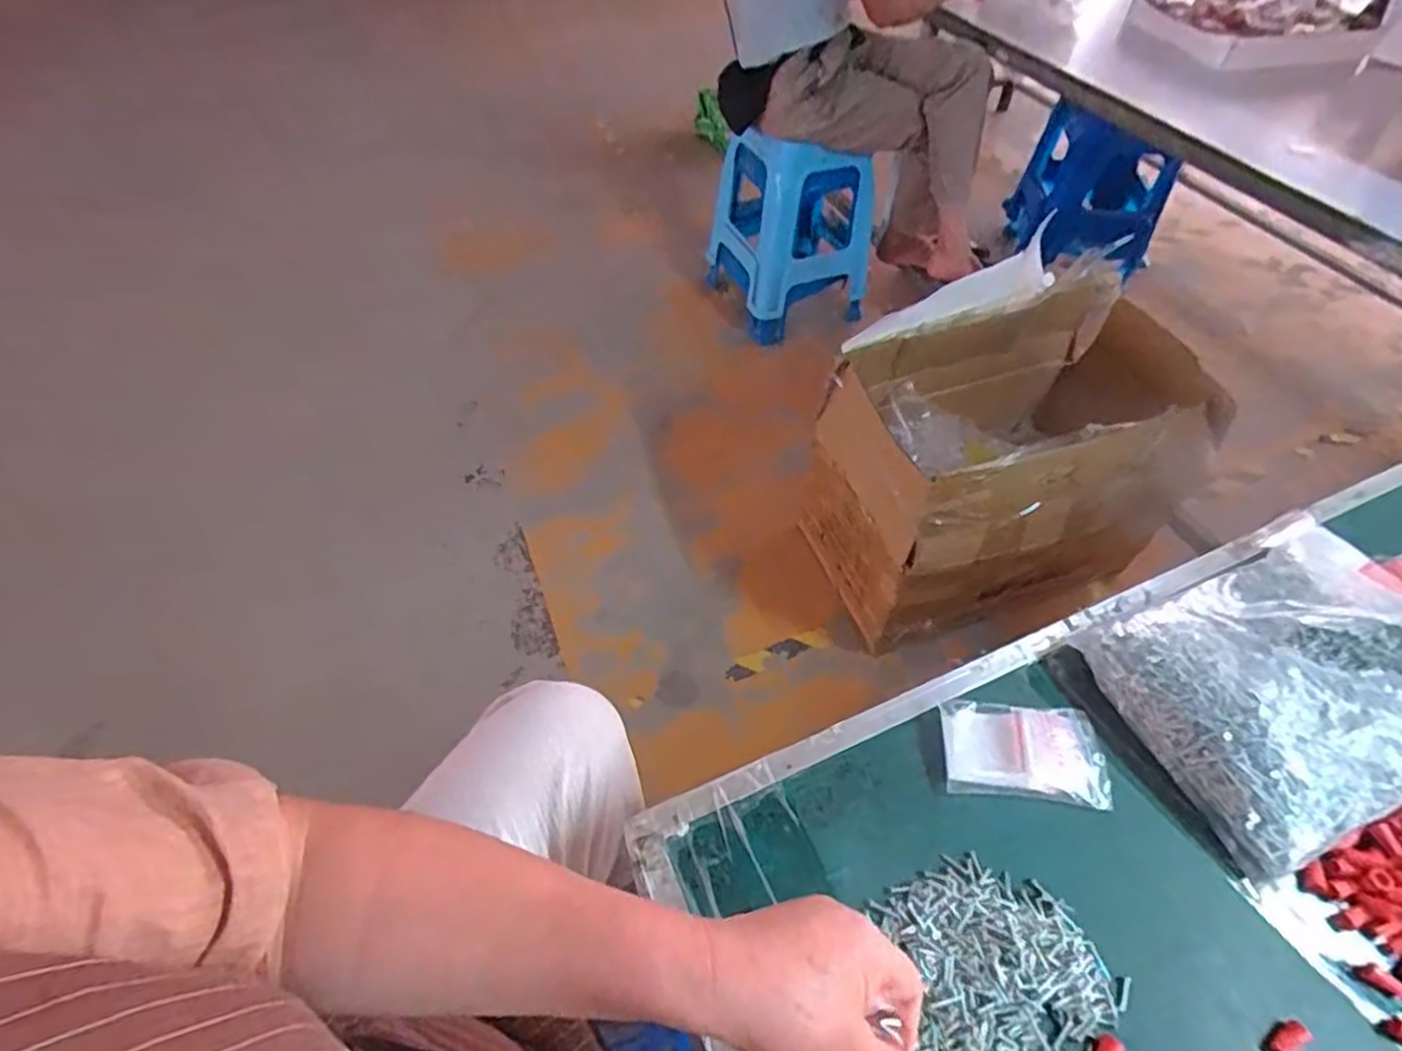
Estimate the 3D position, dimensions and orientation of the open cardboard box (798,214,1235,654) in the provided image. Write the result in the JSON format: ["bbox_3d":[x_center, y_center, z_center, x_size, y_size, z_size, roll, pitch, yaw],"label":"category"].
[{"bbox_3d":[0.596,-0.142,1.389,0.688,0.465,0.443,-16,52,-14],"label":"open cardboard box"}]

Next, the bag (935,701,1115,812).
[{"bbox_3d":[0.247,0.172,0.541,0.118,0.008,0.076,6,50,4],"label":"bag"}]

